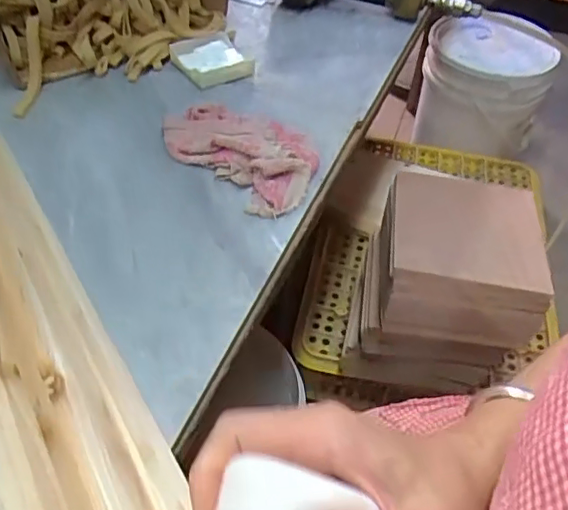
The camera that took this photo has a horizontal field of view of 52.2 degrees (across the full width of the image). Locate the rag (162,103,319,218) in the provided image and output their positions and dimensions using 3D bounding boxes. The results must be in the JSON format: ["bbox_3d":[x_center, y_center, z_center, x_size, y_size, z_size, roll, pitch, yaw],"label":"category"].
[{"bbox_3d":[-0.032,-0.101,0.544,0.104,0.023,0.156,-35,59,-30],"label":"rag"}]

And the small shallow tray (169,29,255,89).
[{"bbox_3d":[-0.078,-0.222,0.652,0.080,0.019,0.076,-18,52,-19],"label":"small shallow tray"}]

